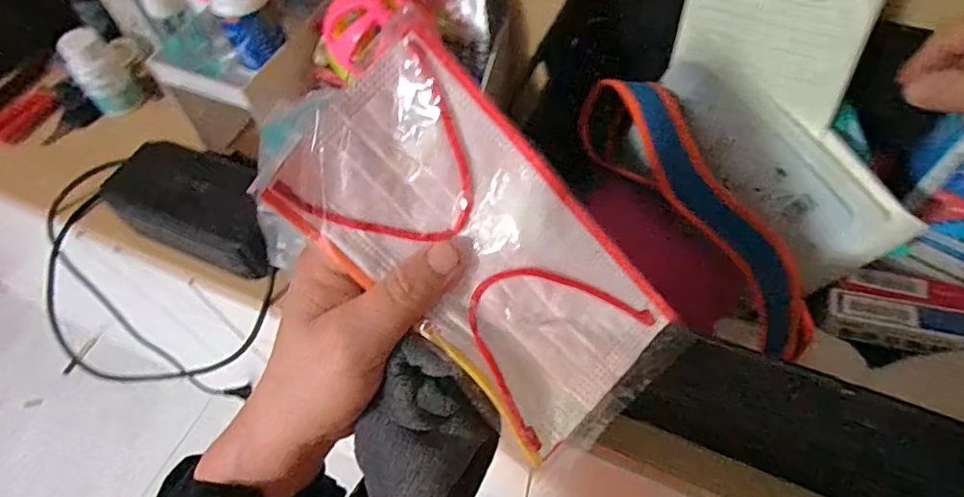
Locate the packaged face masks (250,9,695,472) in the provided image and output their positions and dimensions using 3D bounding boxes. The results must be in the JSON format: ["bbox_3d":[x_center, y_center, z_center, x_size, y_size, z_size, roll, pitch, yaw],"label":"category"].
[{"bbox_3d":[-0.004,0.006,0.236,0.100,0.025,0.179,-43,99,-1],"label":"packaged face masks"}]

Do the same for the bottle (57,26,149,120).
[{"bbox_3d":[-0.432,-0.199,0.627,0.053,0.089,0.038,-37,63,-19],"label":"bottle"}]

